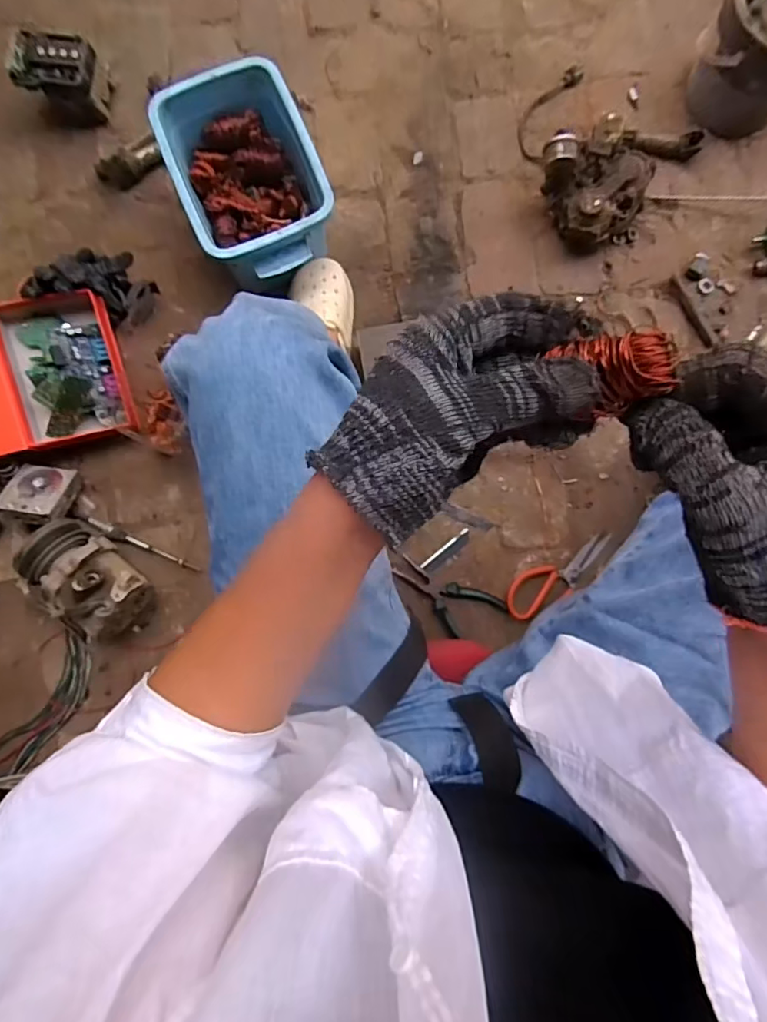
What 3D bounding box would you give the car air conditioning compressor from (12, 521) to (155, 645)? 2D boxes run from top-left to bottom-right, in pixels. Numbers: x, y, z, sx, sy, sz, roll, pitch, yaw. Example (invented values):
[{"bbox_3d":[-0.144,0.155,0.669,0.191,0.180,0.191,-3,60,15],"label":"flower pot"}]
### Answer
[{"bbox_3d":[-0.425,0.099,0.792,0.193,0.099,0.114,32,86,3],"label":"car air conditioning compressor"}]

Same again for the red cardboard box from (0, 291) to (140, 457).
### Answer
[{"bbox_3d":[-0.565,-0.182,0.797,0.360,0.068,0.224,-19,103,-10],"label":"red cardboard box"}]

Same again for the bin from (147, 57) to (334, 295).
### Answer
[{"bbox_3d":[-0.187,-0.474,0.804,0.188,0.141,0.283,-22,85,-1],"label":"bin"}]

